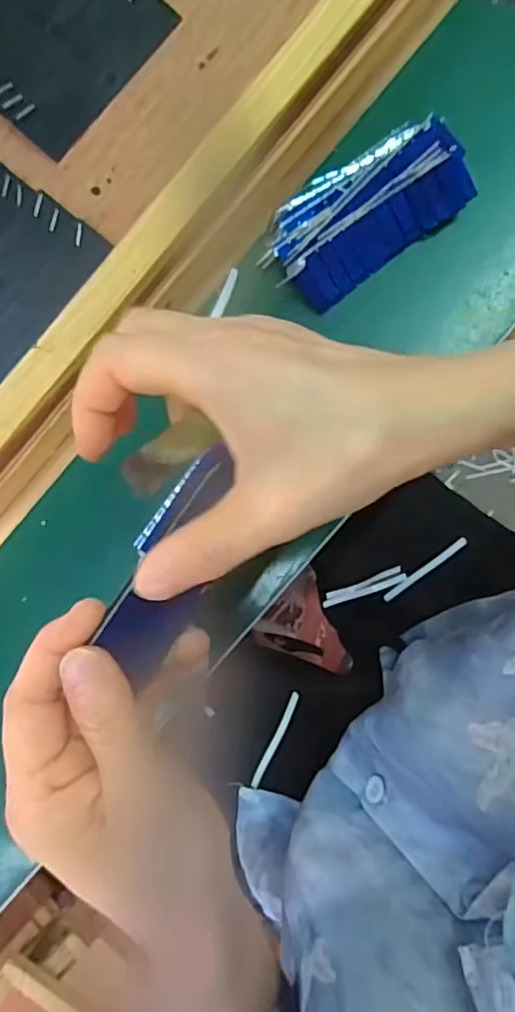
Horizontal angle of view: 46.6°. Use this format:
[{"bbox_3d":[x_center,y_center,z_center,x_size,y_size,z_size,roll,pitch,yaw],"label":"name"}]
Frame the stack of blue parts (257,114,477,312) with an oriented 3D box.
[{"bbox_3d":[0.057,-0.154,0.310,0.109,0.020,0.056,-36,82,4],"label":"stack of blue parts"}]

